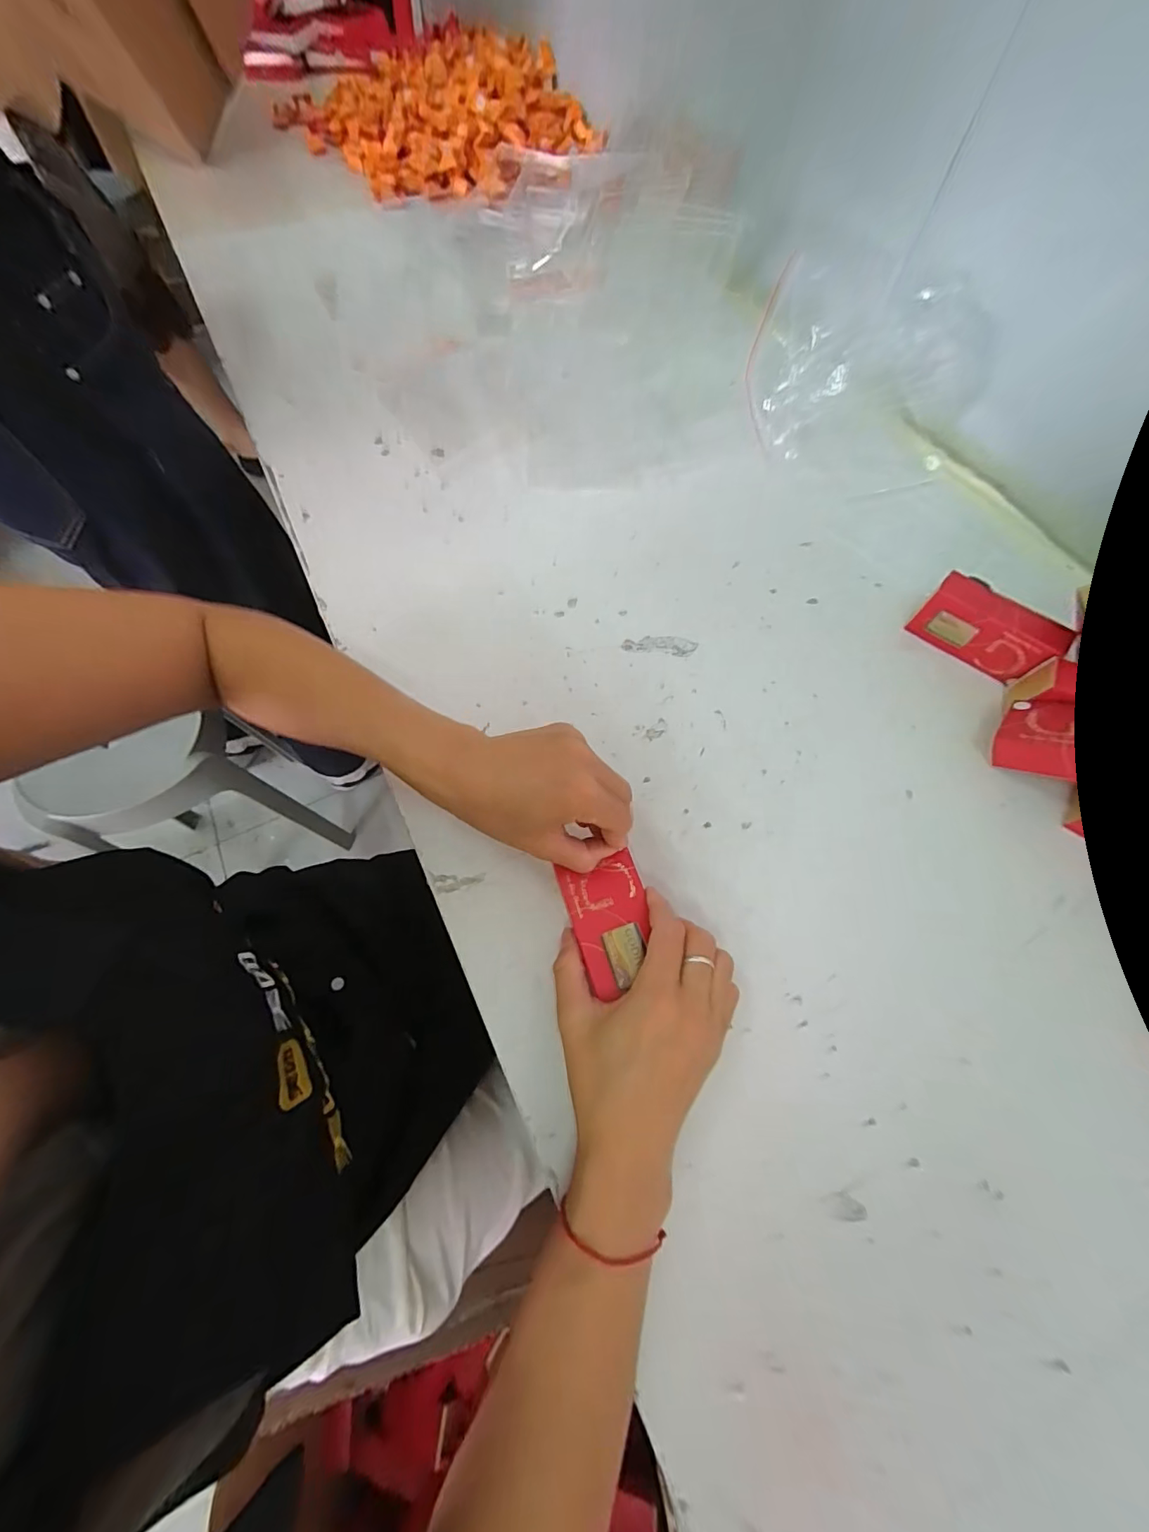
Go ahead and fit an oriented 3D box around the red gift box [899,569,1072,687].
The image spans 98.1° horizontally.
[{"bbox_3d":[0.351,-0.116,0.428,0.099,0.048,0.038,40,71,17],"label":"red gift box"}]

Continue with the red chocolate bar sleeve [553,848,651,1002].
[{"bbox_3d":[0.024,0.096,0.309,0.049,0.007,0.077,-15,65,-7],"label":"red chocolate bar sleeve"}]

